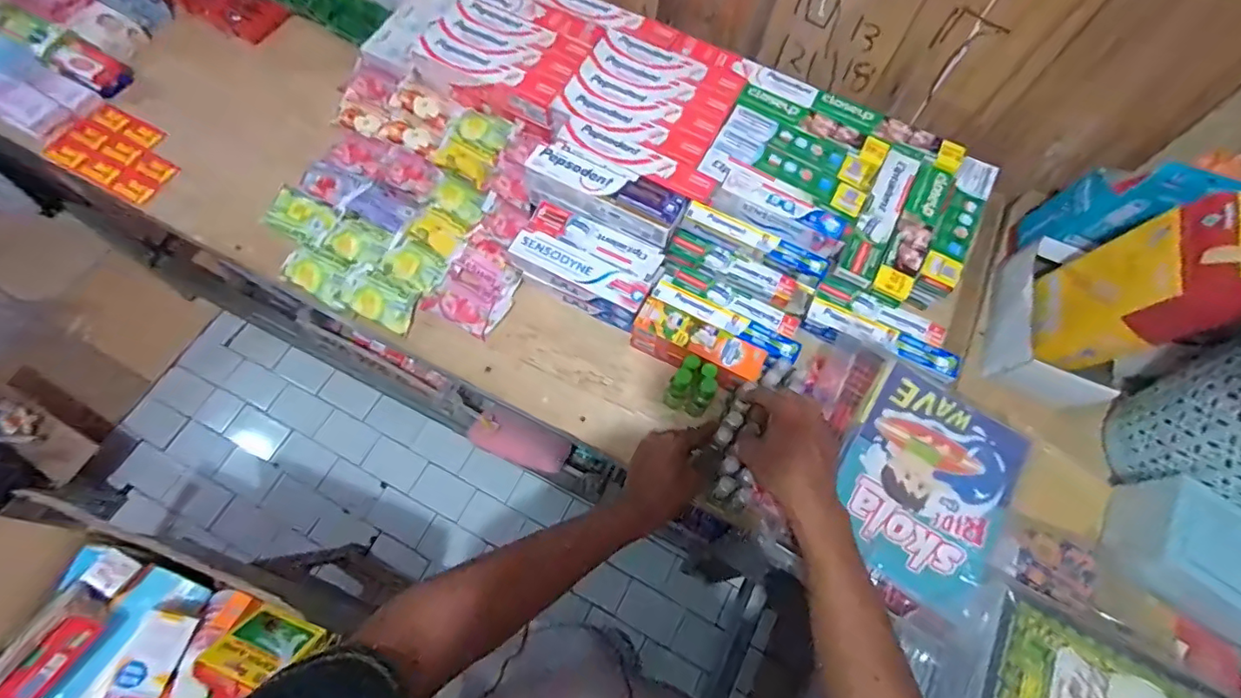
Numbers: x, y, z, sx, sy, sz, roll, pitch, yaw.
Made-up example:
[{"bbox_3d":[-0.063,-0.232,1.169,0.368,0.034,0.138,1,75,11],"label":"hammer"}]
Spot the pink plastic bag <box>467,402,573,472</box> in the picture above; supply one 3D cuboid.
[{"bbox_3d":[-0.194,0.178,1.095,0.194,0.069,0.092,23,67,-7],"label":"pink plastic bag"}]

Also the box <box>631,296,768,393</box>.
[{"bbox_3d":[0.093,-0.001,0.684,0.157,0.060,0.052,27,68,8],"label":"box"}]

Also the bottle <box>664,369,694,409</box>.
[{"bbox_3d":[0.070,0.048,0.669,0.023,0.079,0.027,27,68,8],"label":"bottle"}]

